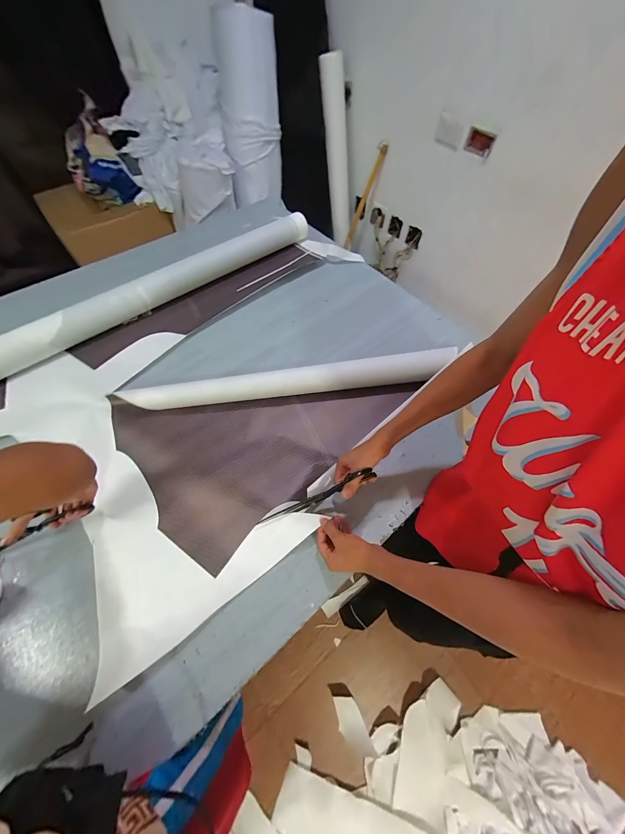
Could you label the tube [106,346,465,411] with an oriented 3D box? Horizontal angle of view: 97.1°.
[{"bbox_3d":[-0.046,-0.084,0.674,0.796,0.067,0.056,-6,62,-6],"label":"tube"}]

